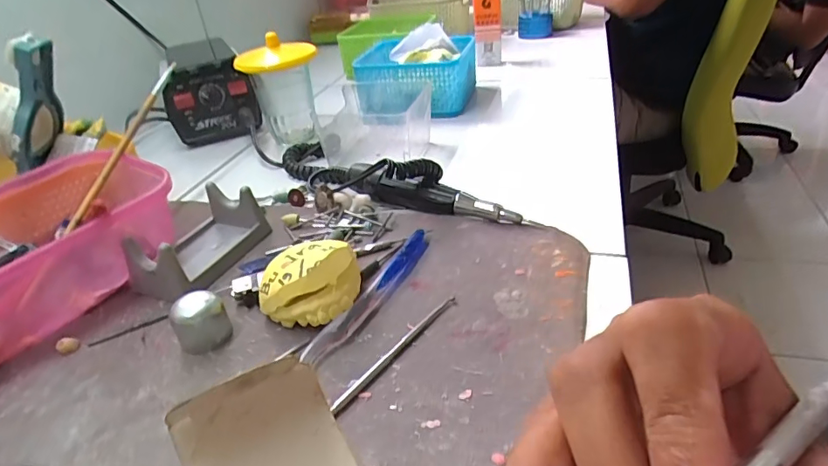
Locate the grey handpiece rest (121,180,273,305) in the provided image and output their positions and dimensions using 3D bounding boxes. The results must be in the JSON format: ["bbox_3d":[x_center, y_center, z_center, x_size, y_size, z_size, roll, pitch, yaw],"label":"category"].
[{"bbox_3d":[-0.161,0.003,0.380,0.053,0.038,0.097,10,37,24],"label":"grey handpiece rest"}]

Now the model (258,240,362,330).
[{"bbox_3d":[-0.063,0.030,0.318,0.059,0.039,0.053,1,34,12],"label":"model"}]

